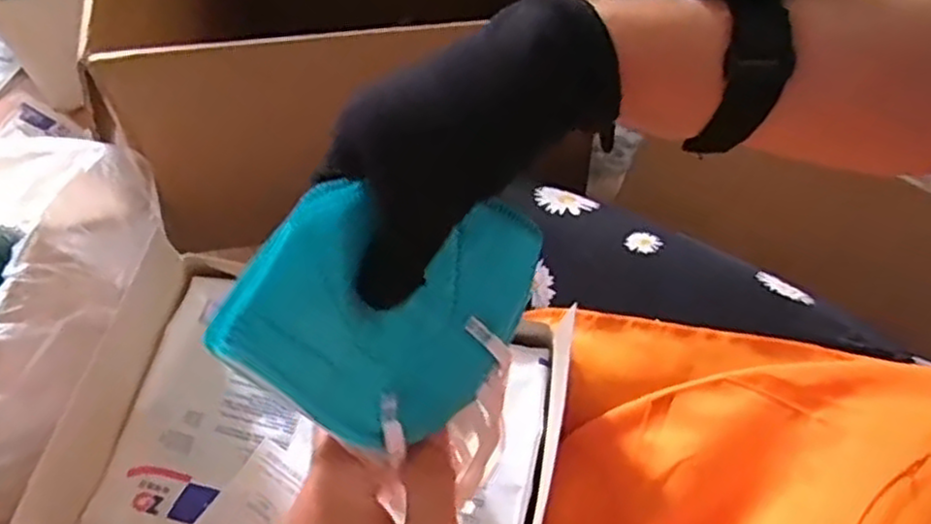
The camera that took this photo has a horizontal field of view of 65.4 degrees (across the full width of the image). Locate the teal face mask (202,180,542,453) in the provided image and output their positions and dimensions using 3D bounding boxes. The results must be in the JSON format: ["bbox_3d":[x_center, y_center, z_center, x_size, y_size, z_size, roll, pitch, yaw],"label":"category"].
[{"bbox_3d":[-0.029,0.012,0.293,0.111,0.014,0.114,36,73,-31],"label":"teal face mask"}]

